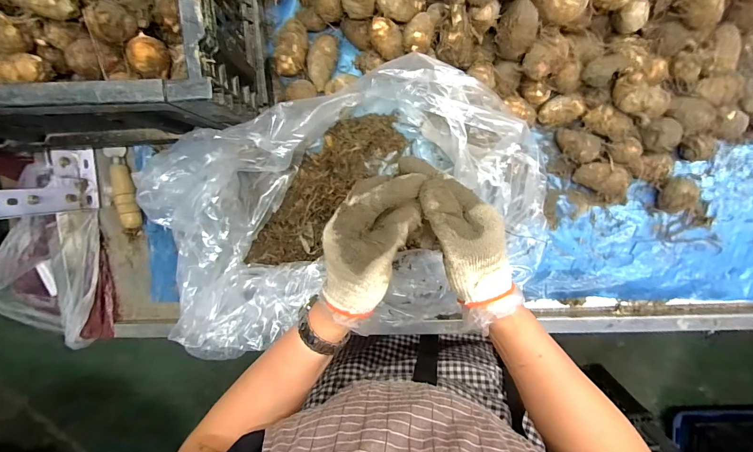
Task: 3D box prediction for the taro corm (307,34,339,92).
[{"bbox_3d":[-0.070,-0.207,0.446,0.032,0.028,0.066,14,99,2],"label":"taro corm"}]

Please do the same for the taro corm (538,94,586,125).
[{"bbox_3d":[0.227,-0.143,0.438,0.046,0.027,0.031,-6,98,5],"label":"taro corm"}]

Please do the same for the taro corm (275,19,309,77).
[{"bbox_3d":[-0.104,-0.222,0.444,0.033,0.032,0.065,9,99,3],"label":"taro corm"}]

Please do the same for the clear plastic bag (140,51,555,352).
[{"bbox_3d":[-0.030,-0.017,0.420,0.447,0.131,0.256,-18,97,7],"label":"clear plastic bag"}]

